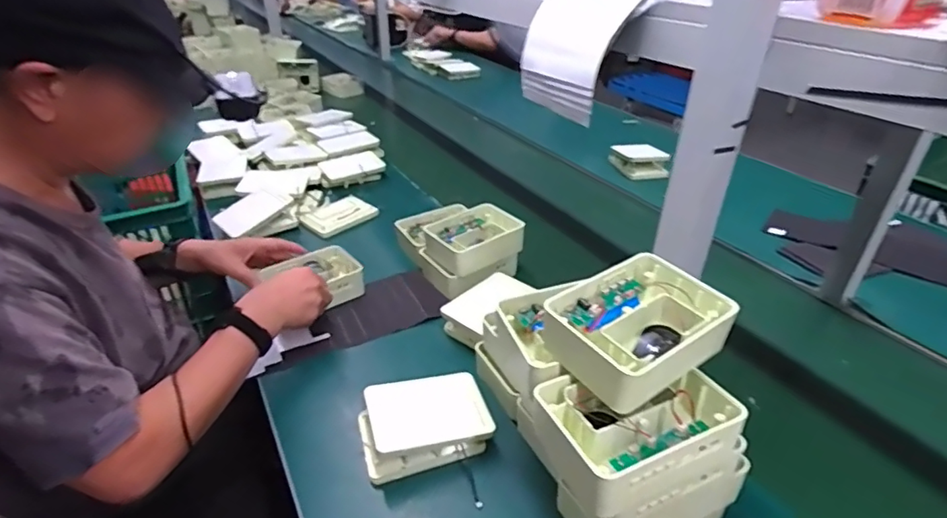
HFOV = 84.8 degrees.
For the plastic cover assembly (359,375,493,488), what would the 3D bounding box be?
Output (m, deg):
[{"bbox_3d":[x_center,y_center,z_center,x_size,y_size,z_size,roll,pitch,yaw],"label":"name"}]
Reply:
[{"bbox_3d":[-0.058,0.194,0.623,0.150,0.051,0.101,-9,34,-13],"label":"plastic cover assembly"}]

